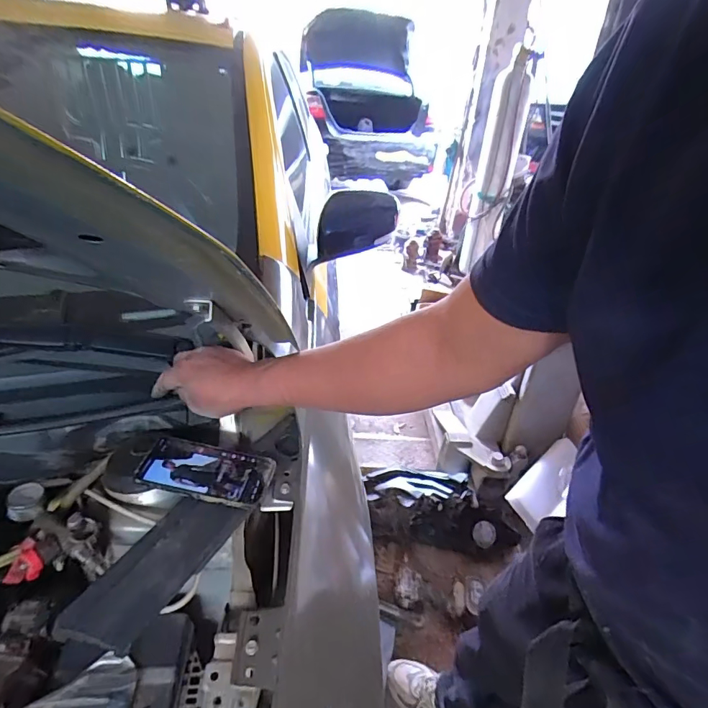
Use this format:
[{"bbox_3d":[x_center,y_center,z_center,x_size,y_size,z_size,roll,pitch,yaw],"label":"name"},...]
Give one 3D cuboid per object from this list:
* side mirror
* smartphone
[{"bbox_3d":[-0.004,-0.289,1.021,0.202,0.127,0.084,-17,38,-30],"label":"side mirror"},{"bbox_3d":[-0.188,0.146,0.579,0.163,0.016,0.073,7,33,4],"label":"smartphone"}]

